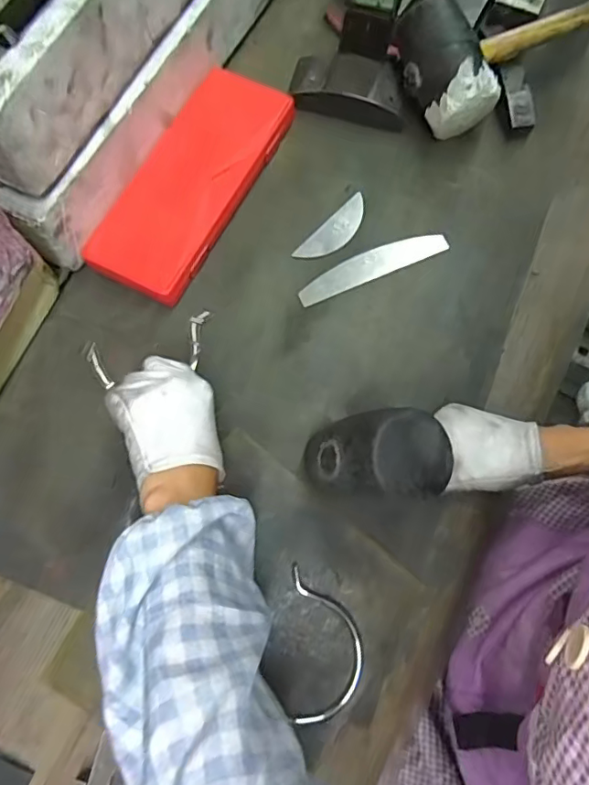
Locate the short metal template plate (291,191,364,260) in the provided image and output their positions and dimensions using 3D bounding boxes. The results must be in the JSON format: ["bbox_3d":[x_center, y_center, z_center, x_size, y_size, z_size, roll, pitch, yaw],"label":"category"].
[{"bbox_3d":[0.042,-0.161,0.524,0.030,0.004,0.091,42,77,10],"label":"short metal template plate"}]

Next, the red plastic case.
[{"bbox_3d":[-0.095,-0.206,0.511,0.096,0.038,0.248,28,75,6],"label":"red plastic case"}]

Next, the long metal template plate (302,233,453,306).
[{"bbox_3d":[0.077,-0.124,0.512,0.155,0.005,0.027,-23,76,-8],"label":"long metal template plate"}]

